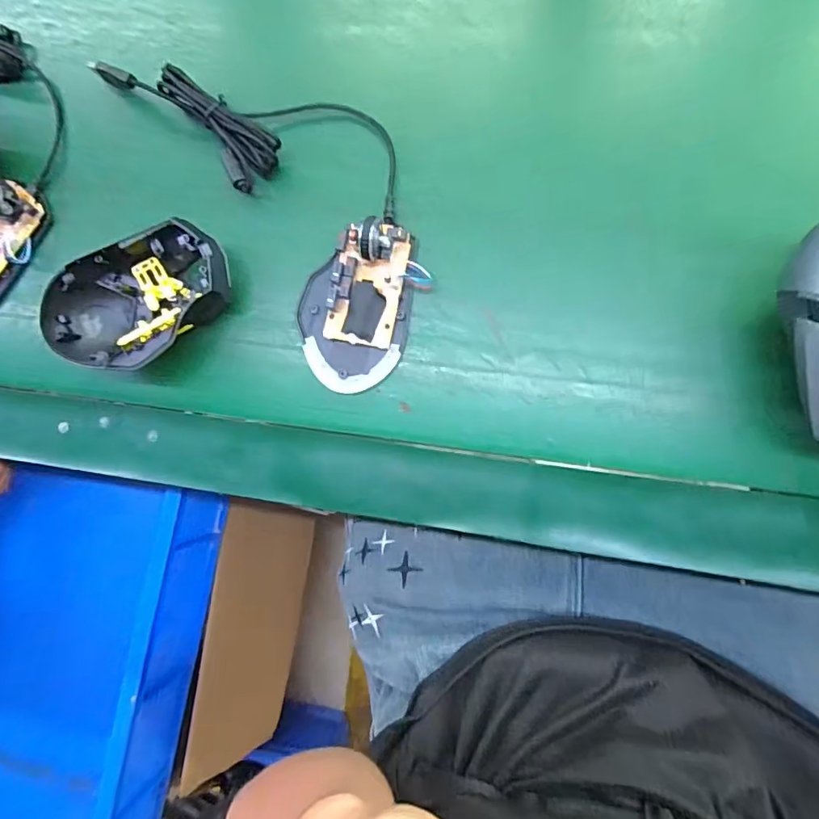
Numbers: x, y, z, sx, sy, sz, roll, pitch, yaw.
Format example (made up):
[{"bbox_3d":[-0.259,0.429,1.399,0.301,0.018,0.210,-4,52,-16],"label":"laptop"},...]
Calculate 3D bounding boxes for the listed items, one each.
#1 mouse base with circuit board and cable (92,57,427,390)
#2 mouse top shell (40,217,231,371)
[{"bbox_3d":[-0.072,-0.147,0.327,0.122,0.030,0.268,-34,82,5],"label":"mouse base with circuit board and cable"},{"bbox_3d":[-0.175,-0.072,0.332,0.120,0.042,0.081,-41,81,4],"label":"mouse top shell"}]

